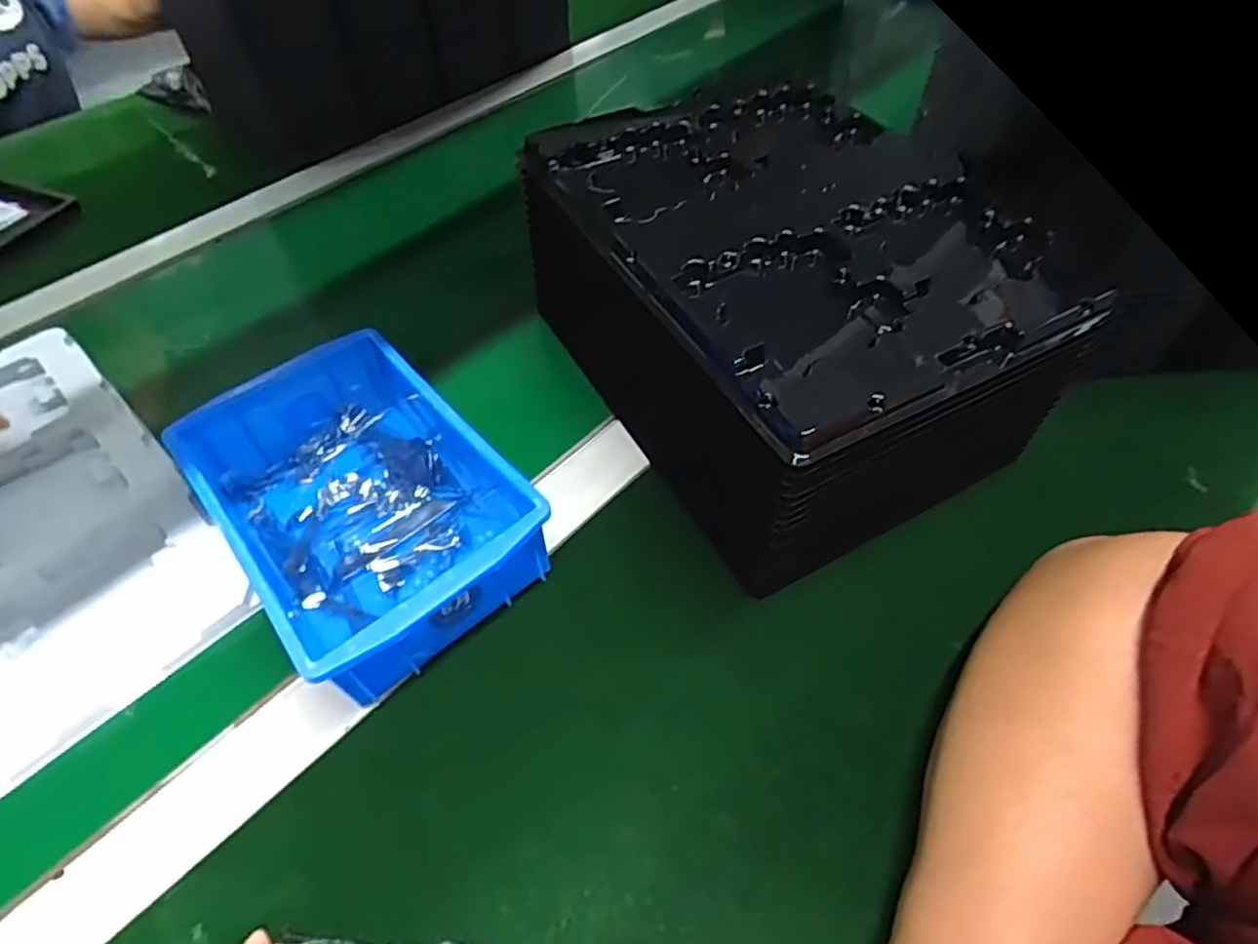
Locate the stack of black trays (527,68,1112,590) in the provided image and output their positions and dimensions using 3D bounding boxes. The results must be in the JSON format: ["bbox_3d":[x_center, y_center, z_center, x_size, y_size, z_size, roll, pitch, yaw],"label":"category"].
[{"bbox_3d":[0.090,-0.101,0.423,0.203,0.138,0.276,-24,55,-16],"label":"stack of black trays"}]

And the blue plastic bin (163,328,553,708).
[{"bbox_3d":[-0.148,0.017,0.382,0.126,0.065,0.197,-35,59,-23],"label":"blue plastic bin"}]

